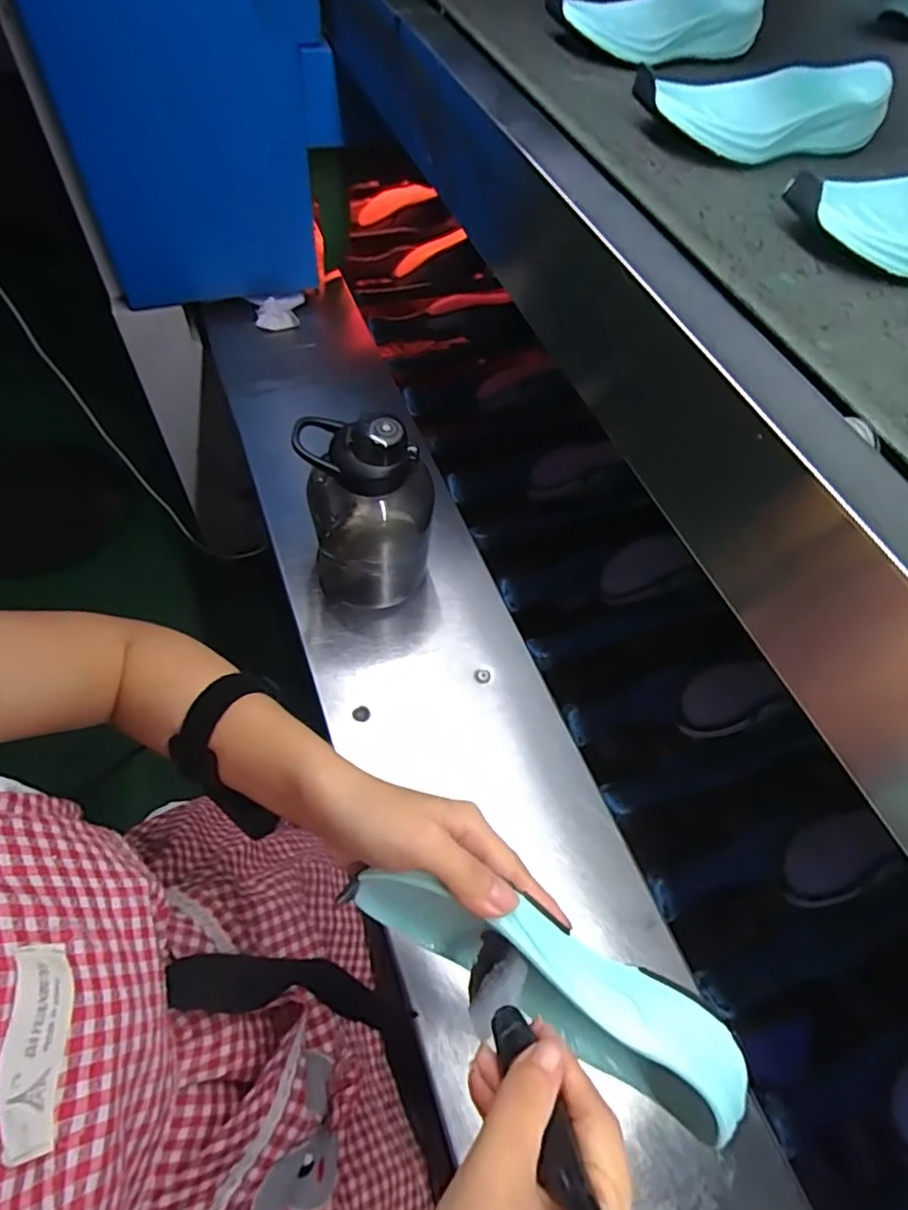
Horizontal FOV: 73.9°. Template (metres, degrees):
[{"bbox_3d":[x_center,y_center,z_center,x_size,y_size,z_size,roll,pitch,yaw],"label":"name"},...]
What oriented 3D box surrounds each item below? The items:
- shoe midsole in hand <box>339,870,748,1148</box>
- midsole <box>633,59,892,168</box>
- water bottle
[{"bbox_3d":[0.040,0.187,0.305,0.201,0.078,0.048,17,61,21],"label":"shoe midsole in hand"},{"bbox_3d":[0.233,-0.369,0.448,0.198,0.032,0.077,1,61,-3],"label":"midsole"},{"bbox_3d":[-0.094,-0.089,0.624,0.105,0.220,0.097,1,61,-2],"label":"water bottle"}]

